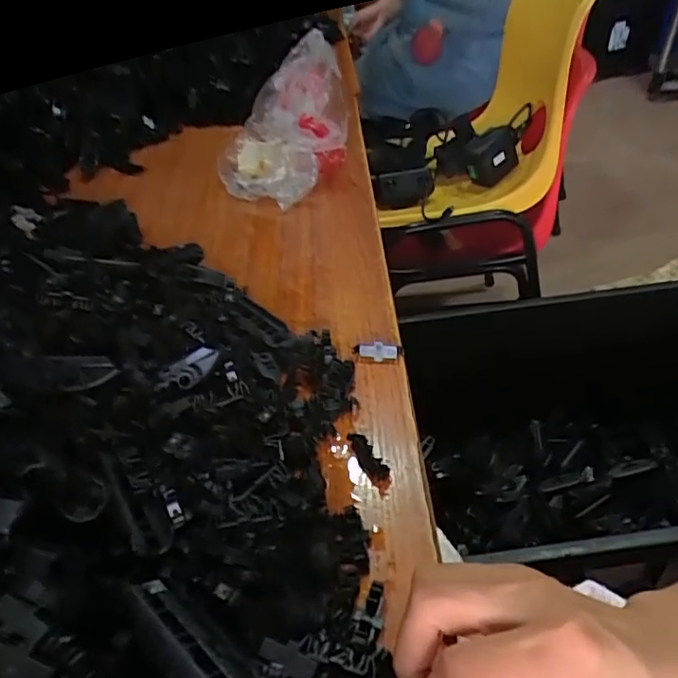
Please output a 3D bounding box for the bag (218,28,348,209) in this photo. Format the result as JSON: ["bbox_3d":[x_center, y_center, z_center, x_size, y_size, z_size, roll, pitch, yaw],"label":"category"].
[{"bbox_3d":[-0.063,-0.229,0.587,0.142,0.116,0.148,-11,40,-5],"label":"bag"}]

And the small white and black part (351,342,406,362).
[{"bbox_3d":[0.027,0.008,0.389,0.035,0.013,0.010,0,41,9],"label":"small white and black part"}]

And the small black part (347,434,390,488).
[{"bbox_3d":[0.018,0.069,0.324,0.012,0.008,0.037,-23,43,-18],"label":"small black part"}]

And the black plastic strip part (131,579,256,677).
[{"bbox_3d":[-0.058,0.119,0.221,0.072,0.005,0.022,26,16,37],"label":"black plastic strip part"}]

